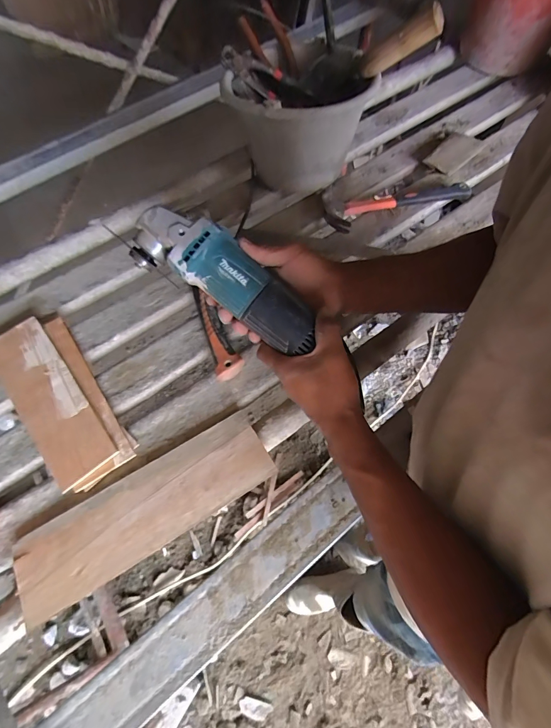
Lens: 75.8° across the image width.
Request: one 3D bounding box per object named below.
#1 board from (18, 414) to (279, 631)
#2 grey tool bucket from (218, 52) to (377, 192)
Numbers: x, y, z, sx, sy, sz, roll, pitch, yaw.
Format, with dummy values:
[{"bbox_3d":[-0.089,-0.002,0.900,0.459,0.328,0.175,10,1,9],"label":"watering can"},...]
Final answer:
[{"bbox_3d":[-0.155,0.169,0.431,0.303,0.008,0.104,-29,61,-14],"label":"board"},{"bbox_3d":[0.039,-0.402,0.609,0.205,0.172,0.174,-7,66,-2],"label":"grey tool bucket"}]

